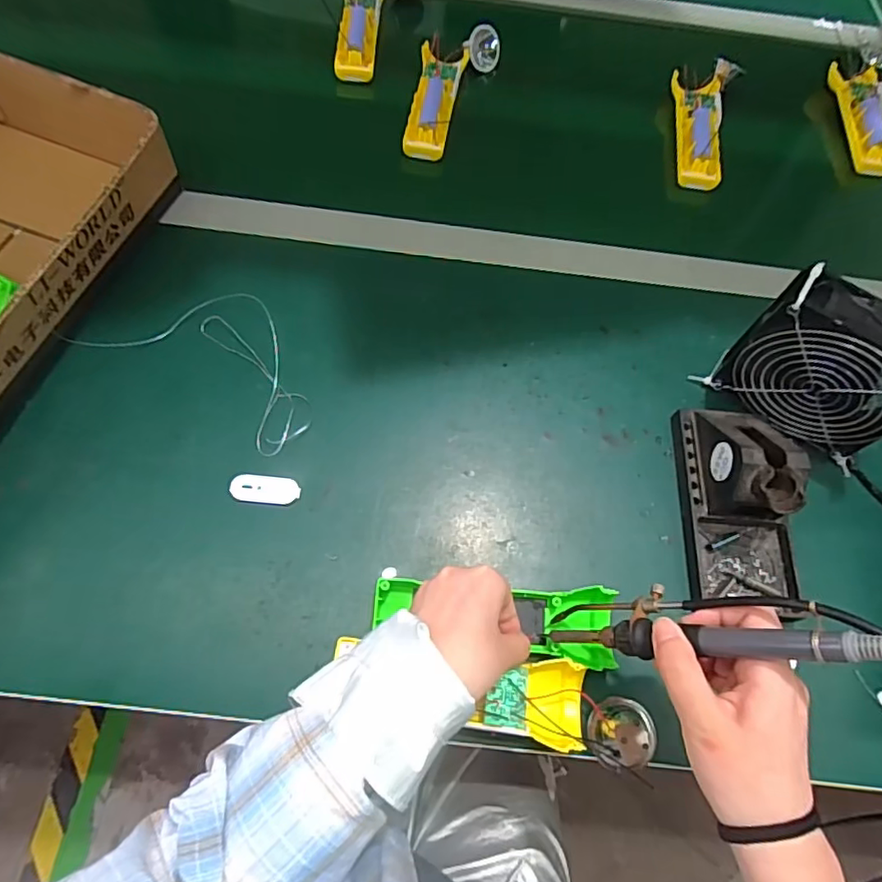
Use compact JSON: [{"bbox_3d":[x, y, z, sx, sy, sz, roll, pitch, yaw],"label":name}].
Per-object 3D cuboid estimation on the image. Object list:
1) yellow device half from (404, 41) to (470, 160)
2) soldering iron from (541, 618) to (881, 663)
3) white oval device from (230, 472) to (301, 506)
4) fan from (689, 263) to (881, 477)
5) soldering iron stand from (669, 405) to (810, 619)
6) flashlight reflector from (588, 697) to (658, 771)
[{"bbox_3d":[-0.006,-0.368,0.618,0.047,0.024,0.156,9,64,1],"label":"yellow device half"},{"bbox_3d":[0.134,0.105,0.299,0.016,0.199,0.018,29,60,-29],"label":"soldering iron"},{"bbox_3d":[-0.130,0.035,0.425,0.049,0.004,0.022,4,64,-1],"label":"white oval device"},{"bbox_3d":[0.283,-0.053,0.429,0.120,0.121,0.050,35,68,13],"label":"fan"},{"bbox_3d":[0.222,0.040,0.411,0.077,0.067,0.154,5,64,-1],"label":"soldering iron stand"},{"bbox_3d":[0.118,0.183,0.361,0.041,0.022,0.040,1,64,-3],"label":"flashlight reflector"}]

